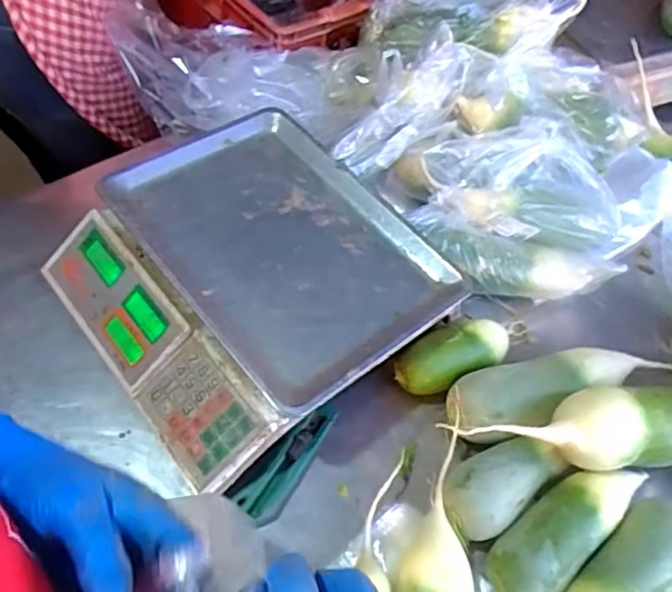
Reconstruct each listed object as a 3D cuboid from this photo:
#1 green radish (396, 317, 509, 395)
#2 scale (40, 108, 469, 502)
[{"bbox_3d":[0.122,0.070,0.646,0.127,0.067,0.053,-22,60,-19],"label":"green radish"},{"bbox_3d":[-0.089,-0.023,0.631,0.316,0.088,0.325,-32,64,-24],"label":"scale"}]

